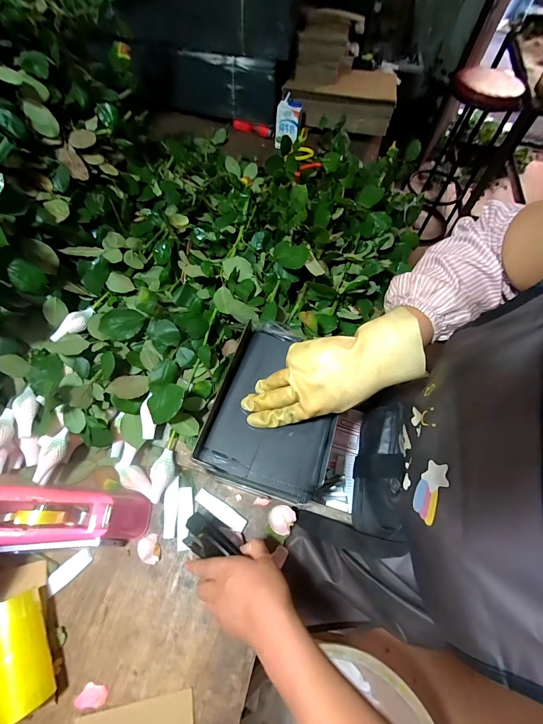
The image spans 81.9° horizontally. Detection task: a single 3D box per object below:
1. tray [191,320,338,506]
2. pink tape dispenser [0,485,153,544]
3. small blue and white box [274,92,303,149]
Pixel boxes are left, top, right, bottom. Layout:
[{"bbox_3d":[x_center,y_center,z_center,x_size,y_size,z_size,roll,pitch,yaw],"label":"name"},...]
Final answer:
[{"bbox_3d":[0.007,0.055,0.409,0.155,0.017,0.215,16,63,6],"label":"tray"},{"bbox_3d":[-0.283,0.209,0.429,0.217,0.107,0.076,8,62,-13],"label":"pink tape dispenser"},{"bbox_3d":[0.047,-0.688,0.912,0.071,0.107,0.041,22,64,9],"label":"small blue and white box"}]

